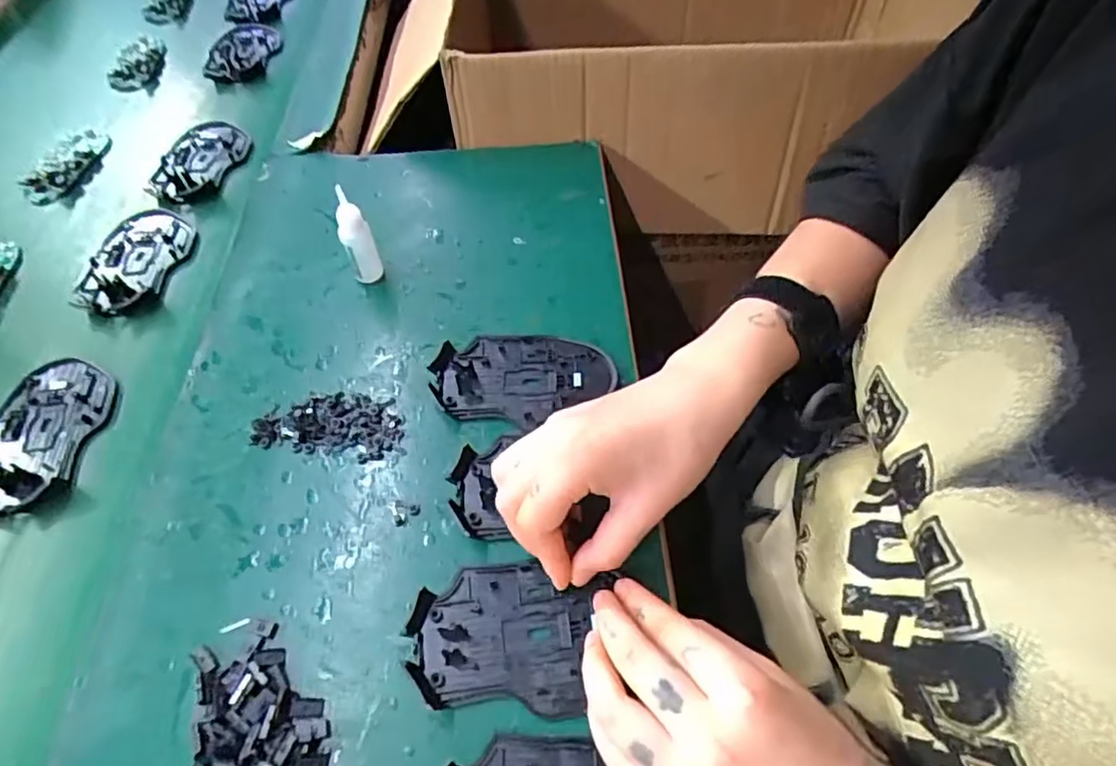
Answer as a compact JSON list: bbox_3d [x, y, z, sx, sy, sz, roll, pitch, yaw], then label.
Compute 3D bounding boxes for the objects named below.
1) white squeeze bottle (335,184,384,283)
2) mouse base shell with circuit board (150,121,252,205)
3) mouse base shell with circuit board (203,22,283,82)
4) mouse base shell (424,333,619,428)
[{"bbox_3d":[-0.142,-0.103,0.427,0.021,0.073,0.018,-19,56,-10],"label":"white squeeze bottle"},{"bbox_3d":[-0.323,-0.201,0.548,0.073,0.012,0.104,14,57,12],"label":"mouse base shell with circuit board"},{"bbox_3d":[-0.342,-0.359,0.660,0.071,0.013,0.115,-9,55,-3],"label":"mouse base shell with circuit board"},{"bbox_3d":[-0.023,-0.006,0.397,0.115,0.009,0.067,-2,55,1],"label":"mouse base shell"}]

